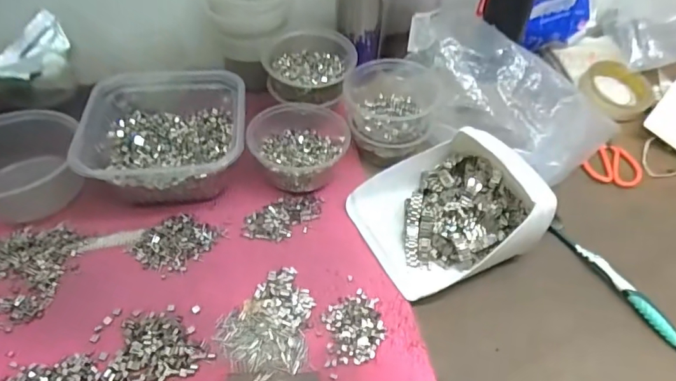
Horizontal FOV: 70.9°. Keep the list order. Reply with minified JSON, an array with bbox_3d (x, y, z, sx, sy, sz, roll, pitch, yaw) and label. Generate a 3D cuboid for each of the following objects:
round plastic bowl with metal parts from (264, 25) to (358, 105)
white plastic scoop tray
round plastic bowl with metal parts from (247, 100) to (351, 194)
[{"bbox_3d":[-0.038,-0.159,0.622,0.114,0.059,0.122,2,46,-2],"label":"round plastic bowl with metal parts"},{"bbox_3d":[0.116,0.011,0.501,0.176,0.078,0.157,-15,49,-17],"label":"white plastic scoop tray"},{"bbox_3d":[-0.048,-0.054,0.570,0.115,0.054,0.126,-16,49,-17],"label":"round plastic bowl with metal parts"}]

